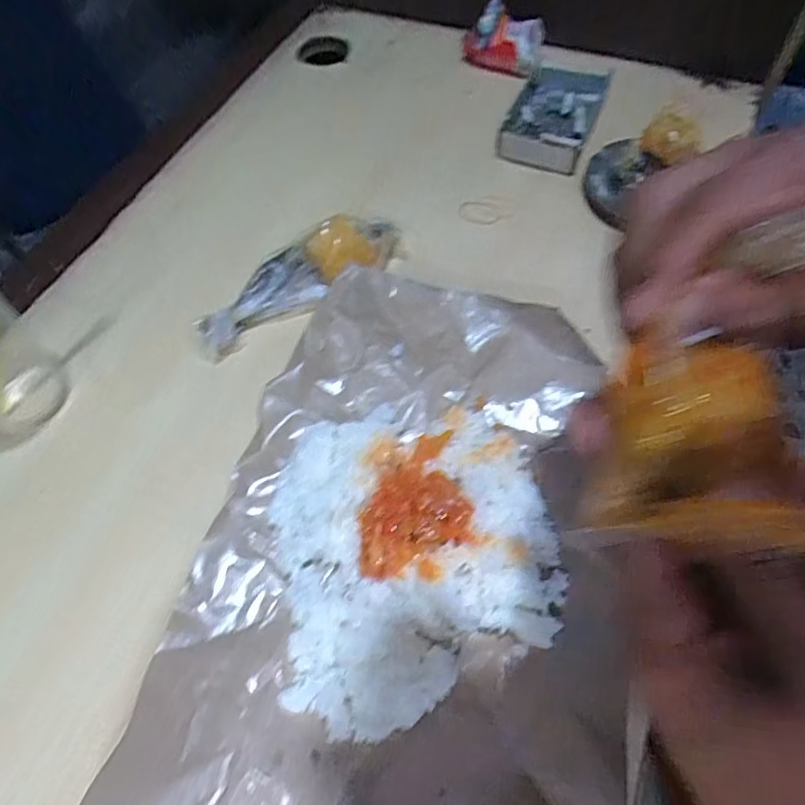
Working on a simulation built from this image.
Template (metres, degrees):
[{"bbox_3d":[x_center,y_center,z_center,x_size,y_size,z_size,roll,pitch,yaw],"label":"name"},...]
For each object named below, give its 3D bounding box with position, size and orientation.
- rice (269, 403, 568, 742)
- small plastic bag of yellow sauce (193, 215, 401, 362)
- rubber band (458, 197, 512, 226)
[{"bbox_3d":[0.006,0.084,0.344,0.170,0.029,0.184,-1,59,1],"label":"rice"},{"bbox_3d":[-0.085,-0.105,0.452,0.195,0.054,0.053,-25,62,-12],"label":"small plastic bag of yellow sauce"},{"bbox_3d":[0.079,-0.183,0.524,0.050,0.004,0.035,0,59,2],"label":"rubber band"}]

